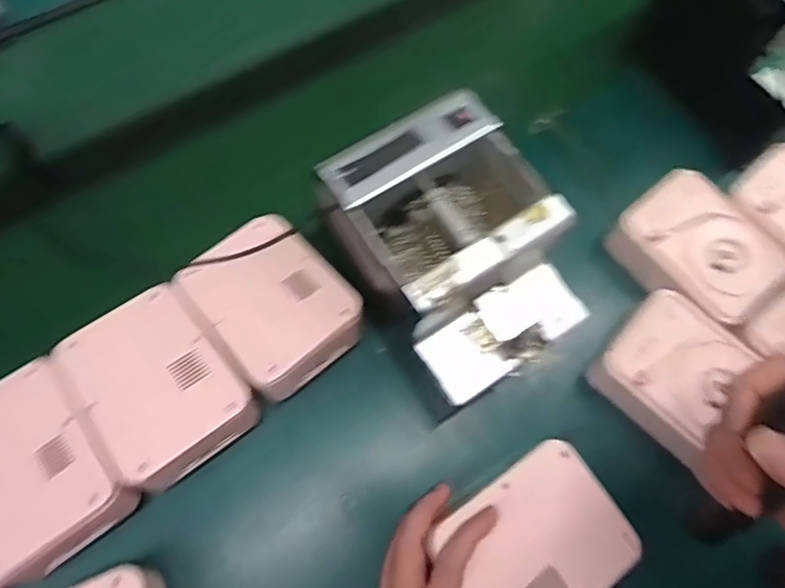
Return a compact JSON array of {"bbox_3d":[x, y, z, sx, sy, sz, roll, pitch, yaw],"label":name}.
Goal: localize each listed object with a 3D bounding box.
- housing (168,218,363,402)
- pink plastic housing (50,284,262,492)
[{"bbox_3d":[-0.096,0.007,0.445,0.102,0.037,0.131,-39,74,-15],"label":"housing"},{"bbox_3d":[-0.174,0.067,0.421,0.099,0.044,0.129,-39,74,-15],"label":"pink plastic housing"}]

